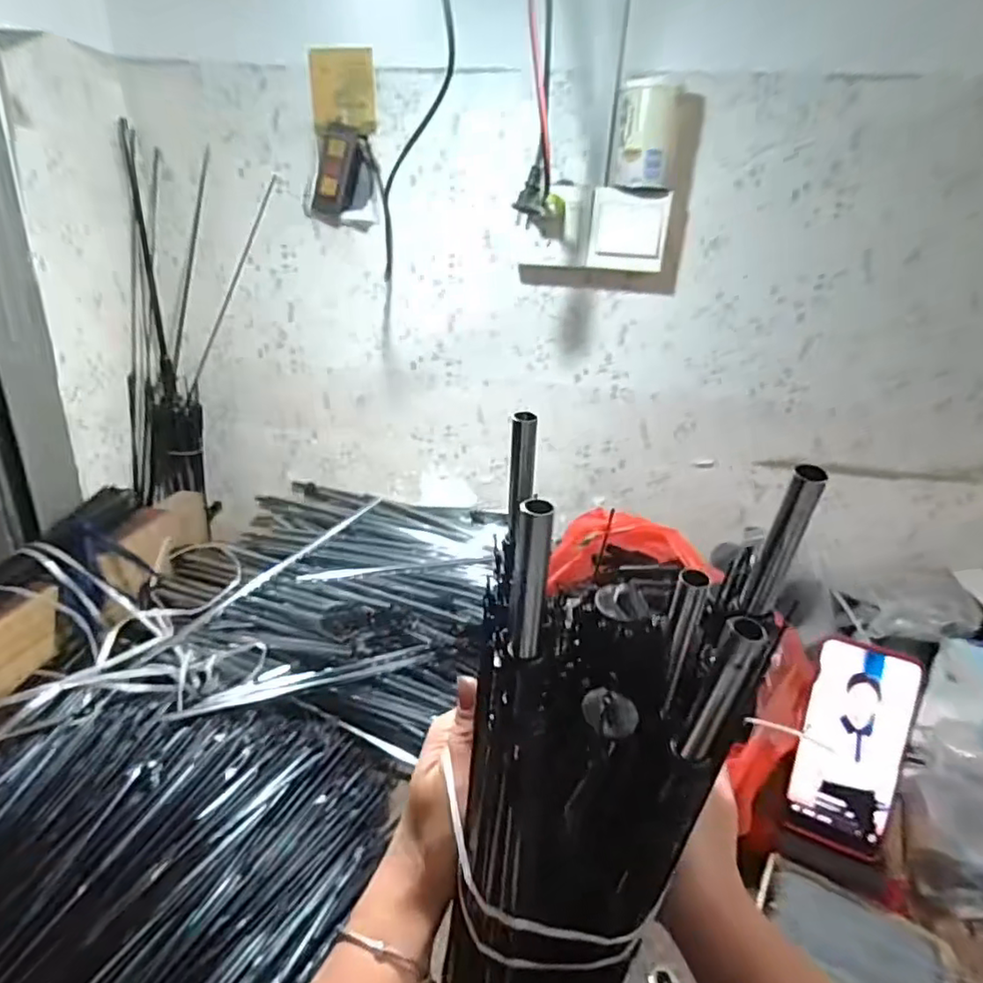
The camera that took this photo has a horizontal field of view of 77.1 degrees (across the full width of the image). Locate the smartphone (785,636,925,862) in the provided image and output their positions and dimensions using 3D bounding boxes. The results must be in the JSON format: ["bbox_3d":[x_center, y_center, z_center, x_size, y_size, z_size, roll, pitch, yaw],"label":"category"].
[{"bbox_3d":[0.299,0.210,0.513,0.075,0.166,0.016,14,-5,28],"label":"smartphone"}]

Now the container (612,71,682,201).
[{"bbox_3d":[0.165,-0.380,0.663,0.063,0.107,0.054,5,21,7],"label":"container"}]

